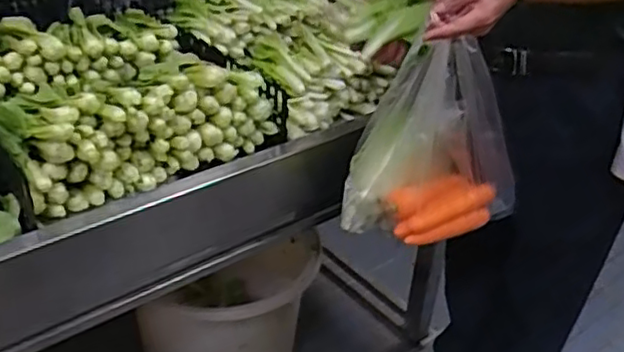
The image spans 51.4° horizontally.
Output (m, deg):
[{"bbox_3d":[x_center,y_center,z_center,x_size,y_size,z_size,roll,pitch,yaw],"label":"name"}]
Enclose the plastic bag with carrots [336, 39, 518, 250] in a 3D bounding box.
[{"bbox_3d":[0.195,-0.044,0.969,0.264,0.295,0.116,6,33,1],"label":"plastic bag with carrots"}]

